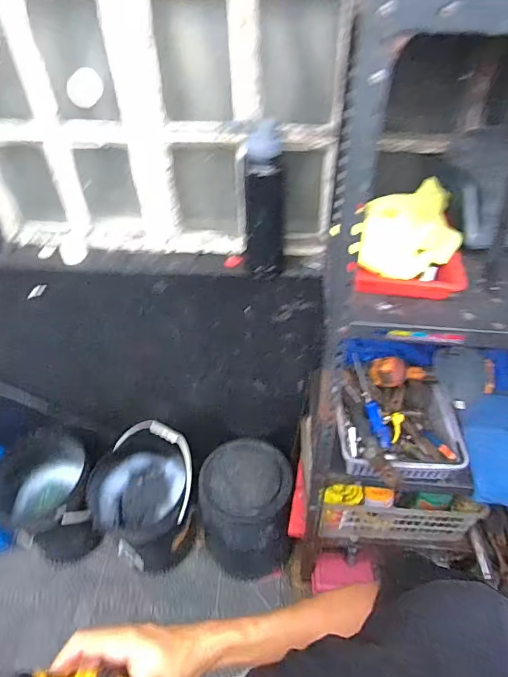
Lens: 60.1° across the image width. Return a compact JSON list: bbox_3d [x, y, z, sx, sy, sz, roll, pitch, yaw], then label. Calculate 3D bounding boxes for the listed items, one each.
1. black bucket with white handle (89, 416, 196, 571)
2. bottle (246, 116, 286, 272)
[{"bbox_3d":[-0.338,0.497,1.372,0.305,0.401,0.309,-1,46,1],"label":"black bucket with white handle"},{"bbox_3d":[0.022,-0.250,0.820,0.072,0.268,0.067,0,46,2],"label":"bottle"}]

